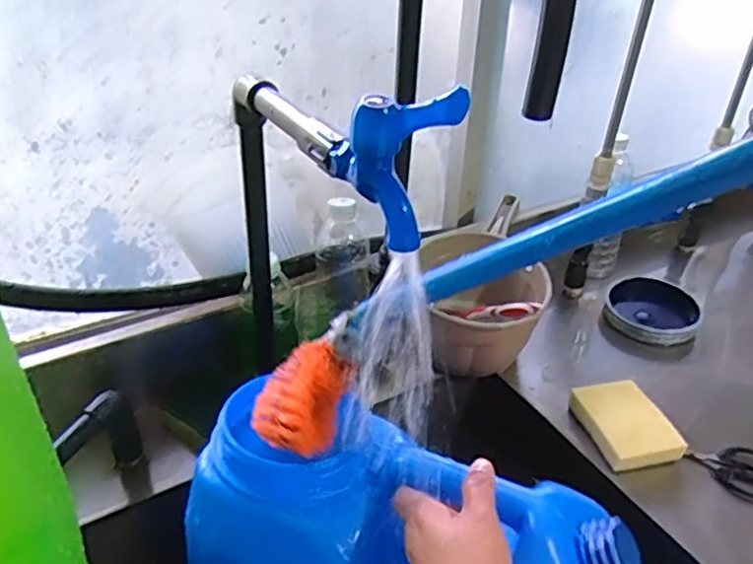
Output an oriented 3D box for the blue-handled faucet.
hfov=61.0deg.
[{"bbox_3d":[-0.031,-0.106,0.434,0.057,0.078,0.218,-21,39,-30],"label":"blue-handled faucet"}]

